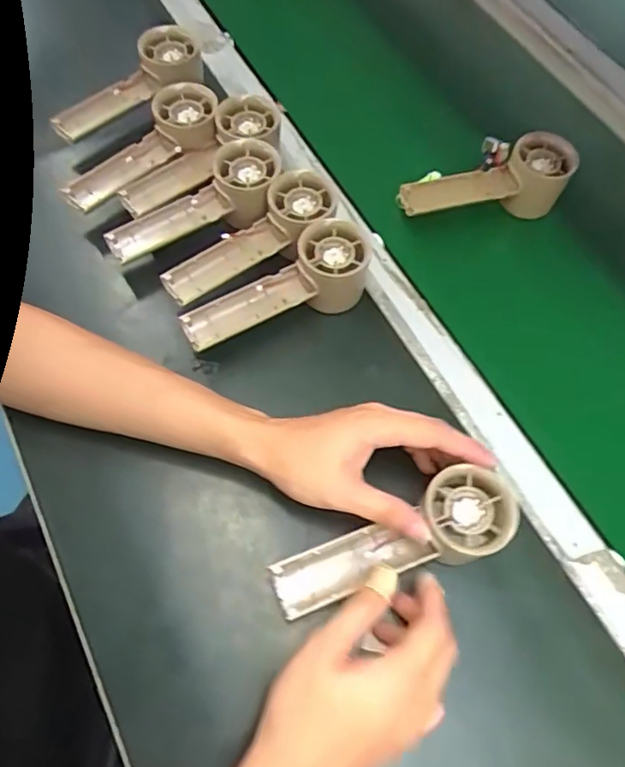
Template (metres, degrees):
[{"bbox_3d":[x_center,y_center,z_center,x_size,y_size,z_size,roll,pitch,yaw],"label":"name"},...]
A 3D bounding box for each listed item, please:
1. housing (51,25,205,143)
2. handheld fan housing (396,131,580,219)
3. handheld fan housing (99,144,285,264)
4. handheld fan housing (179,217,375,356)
[{"bbox_3d":[-0.174,-0.282,0.536,0.158,0.032,0.048,-38,69,-6],"label":"housing"},{"bbox_3d":[0.159,-0.179,0.517,0.155,0.055,0.054,-12,63,-7],"label":"handheld fan housing"},{"bbox_3d":[-0.098,-0.150,0.477,0.156,0.034,0.067,-29,65,2],"label":"handheld fan housing"},{"bbox_3d":[-0.024,-0.066,0.447,0.156,0.059,0.054,-30,67,-16],"label":"handheld fan housing"}]

